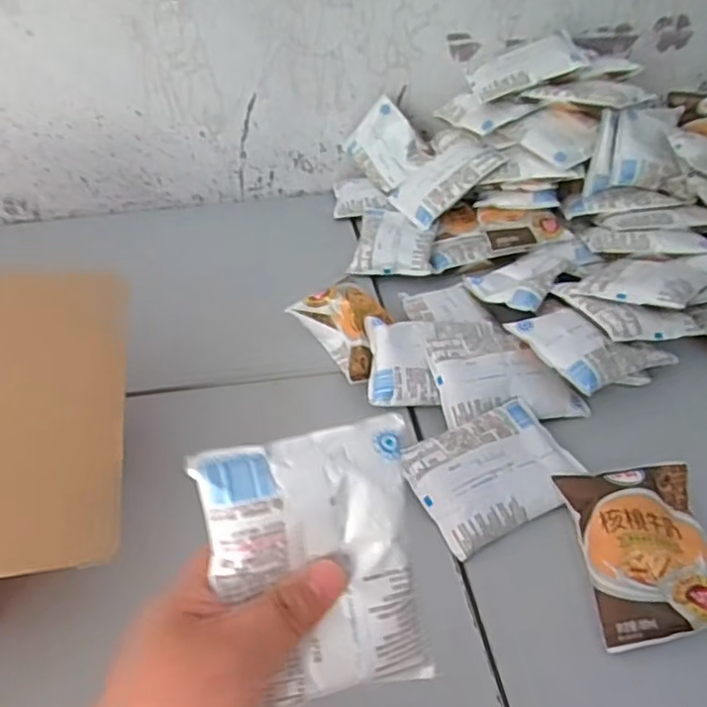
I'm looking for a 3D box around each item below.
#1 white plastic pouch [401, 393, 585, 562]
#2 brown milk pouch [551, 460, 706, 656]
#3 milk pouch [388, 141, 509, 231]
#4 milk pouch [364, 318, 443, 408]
[{"bbox_3d":[0.110,0.089,0.497,0.125,0.021,0.094,-19,42,-20],"label":"white plastic pouch"},{"bbox_3d":[0.201,0.130,0.436,0.092,0.029,0.120,-4,39,-4],"label":"brown milk pouch"},{"bbox_3d":[0.113,-0.220,0.802,0.129,0.015,0.097,-40,45,6],"label":"milk pouch"},{"bbox_3d":[0.044,0.004,0.581,0.060,0.017,0.092,2,59,-4],"label":"milk pouch"}]

